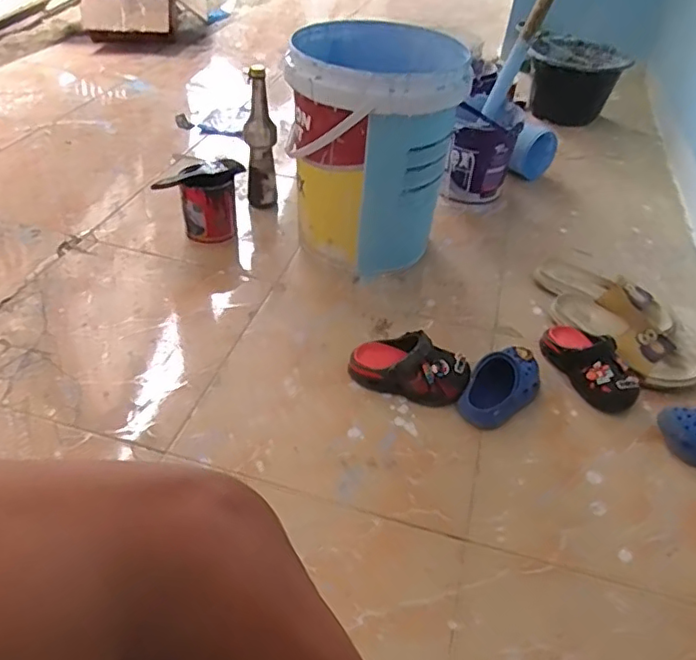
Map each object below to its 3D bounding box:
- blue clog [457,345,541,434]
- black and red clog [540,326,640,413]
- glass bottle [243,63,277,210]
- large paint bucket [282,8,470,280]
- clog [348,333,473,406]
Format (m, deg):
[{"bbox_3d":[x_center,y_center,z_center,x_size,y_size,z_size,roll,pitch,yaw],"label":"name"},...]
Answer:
[{"bbox_3d":[0.233,0.080,0.858,0.151,0.065,0.080,-29,51,-32],"label":"blue clog"},{"bbox_3d":[0.384,0.047,0.904,0.077,0.073,0.179,-12,44,-18],"label":"black and red clog"},{"bbox_3d":[-0.183,-0.383,1.197,0.063,0.293,0.071,-4,42,-9],"label":"glass bottle"},{"bbox_3d":[0.052,-0.343,1.092,0.296,0.371,0.349,9,42,4],"label":"large paint bucket"},{"bbox_3d":[0.093,0.056,0.871,0.176,0.071,0.077,15,43,12],"label":"clog"}]

